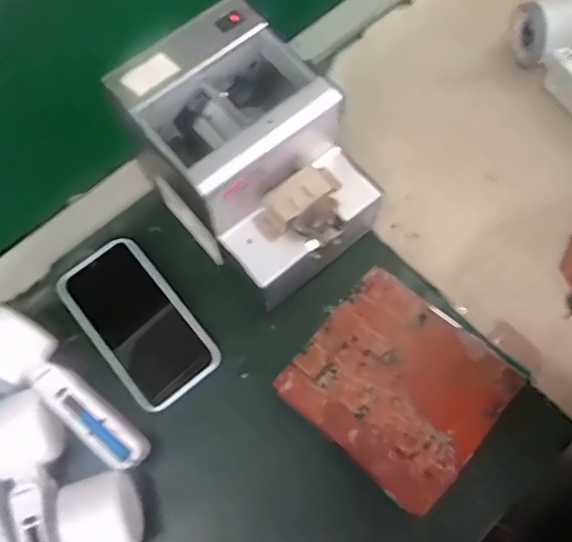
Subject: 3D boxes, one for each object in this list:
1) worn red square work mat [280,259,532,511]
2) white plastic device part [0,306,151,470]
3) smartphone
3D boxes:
[{"bbox_3d":[0.086,0.090,0.447,0.142,0.041,0.131,39,76,14],"label":"worn red square work mat"},{"bbox_3d":[-0.173,0.091,0.437,0.161,0.052,0.051,31,74,12],"label":"white plastic device part"},{"bbox_3d":[-0.127,0.042,0.484,0.078,0.008,0.147,-38,74,-11],"label":"smartphone"}]

